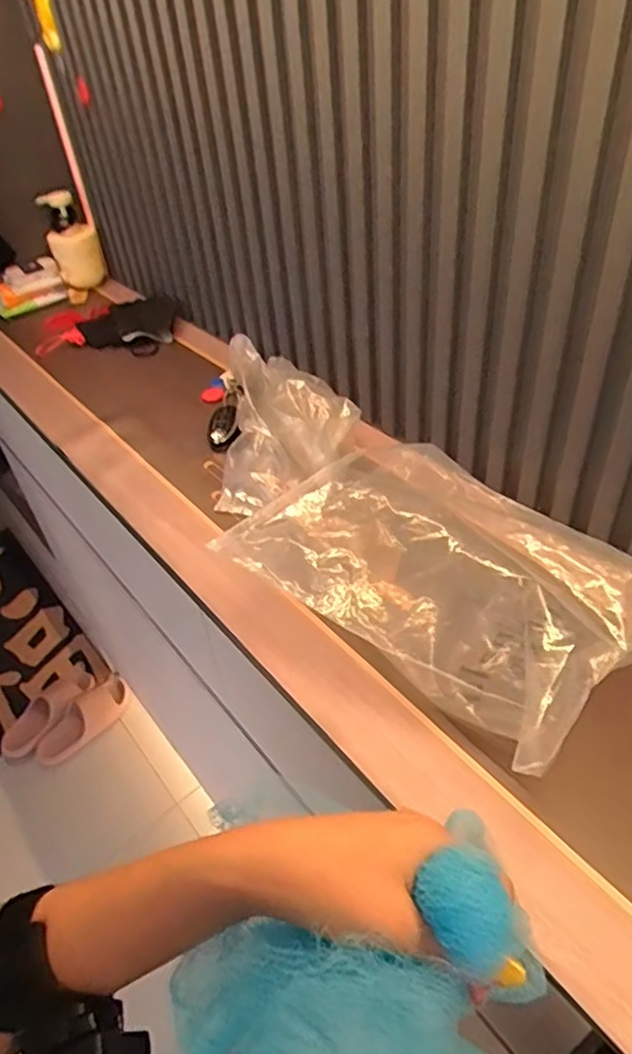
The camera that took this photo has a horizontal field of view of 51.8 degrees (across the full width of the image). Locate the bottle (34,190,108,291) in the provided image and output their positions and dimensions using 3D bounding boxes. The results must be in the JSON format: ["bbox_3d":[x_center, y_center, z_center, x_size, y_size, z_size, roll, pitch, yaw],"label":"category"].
[{"bbox_3d":[-0.429,-0.504,1.150,0.084,0.147,0.096,-19,44,-14],"label":"bottle"}]

